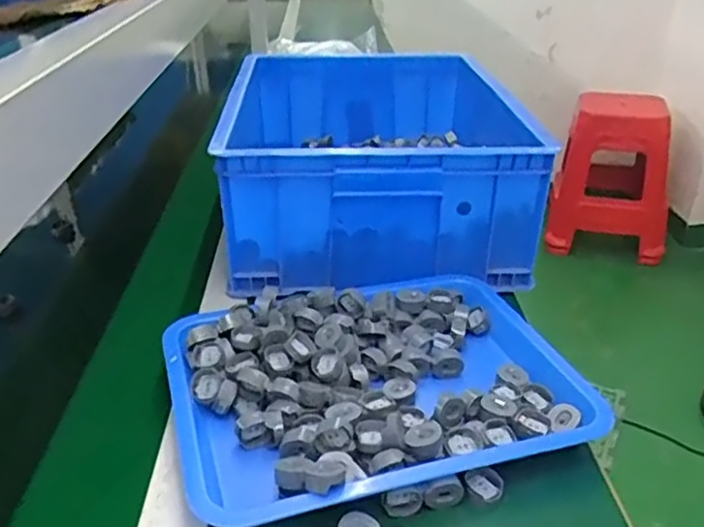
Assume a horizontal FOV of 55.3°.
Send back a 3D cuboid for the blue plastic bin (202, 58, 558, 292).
[{"bbox_3d":[0.017,-0.156,0.876,0.344,0.156,0.454,-3,28,-5],"label":"blue plastic bin"}]

